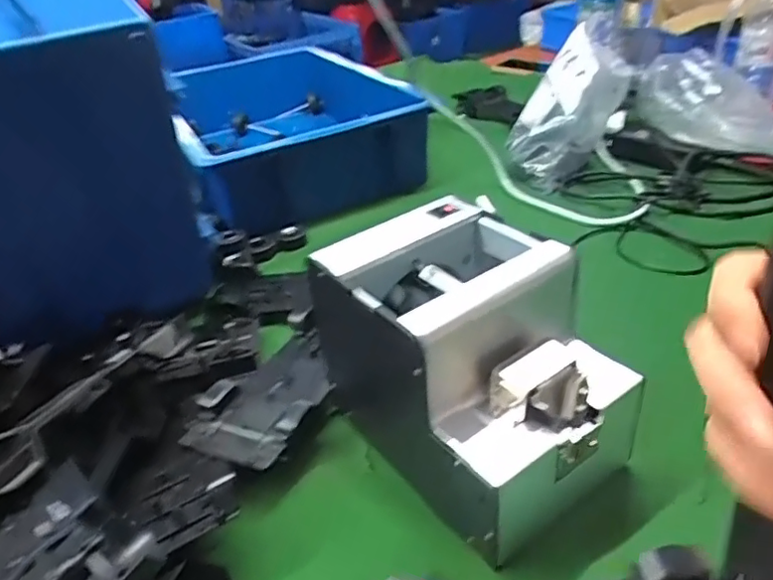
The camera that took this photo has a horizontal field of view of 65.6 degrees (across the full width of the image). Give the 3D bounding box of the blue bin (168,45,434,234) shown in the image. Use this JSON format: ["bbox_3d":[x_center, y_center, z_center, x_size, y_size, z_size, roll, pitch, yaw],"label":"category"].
[{"bbox_3d":[-0.167,-0.261,0.931,0.296,0.146,0.548,-16,36,-15],"label":"blue bin"}]

